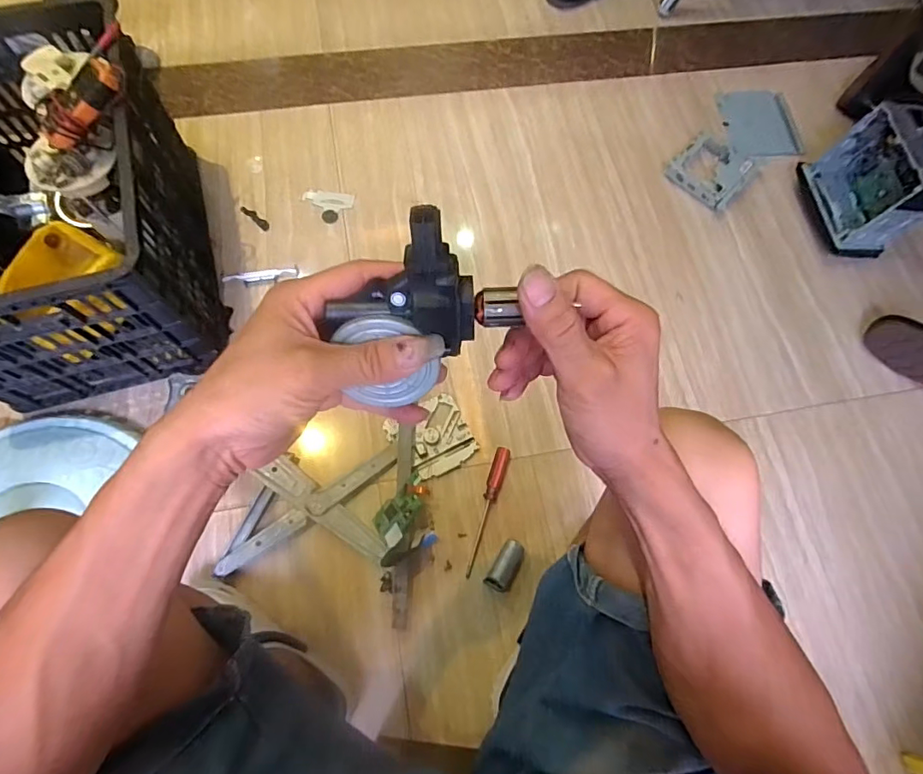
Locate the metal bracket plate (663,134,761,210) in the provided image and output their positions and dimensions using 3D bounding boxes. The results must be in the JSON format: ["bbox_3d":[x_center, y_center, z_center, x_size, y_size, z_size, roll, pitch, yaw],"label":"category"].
[{"bbox_3d":[0.498,-0.431,0.989,0.145,0.025,0.142,42,75,12],"label":"metal bracket plate"}]

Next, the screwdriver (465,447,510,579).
[{"bbox_3d":[0.038,0.187,0.756,0.023,0.019,0.194,18,72,4],"label":"screwdriver"}]

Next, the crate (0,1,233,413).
[{"bbox_3d":[-0.613,-0.273,0.741,0.352,0.269,0.504,-16,72,-9],"label":"crate"}]

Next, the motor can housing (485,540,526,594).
[{"bbox_3d":[0.068,0.263,0.732,0.036,0.039,0.076,31,73,9],"label":"motor can housing"}]

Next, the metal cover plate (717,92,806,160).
[{"bbox_3d":[0.633,-0.564,1.060,0.146,0.013,0.211,1,66,5],"label":"metal cover plate"}]

